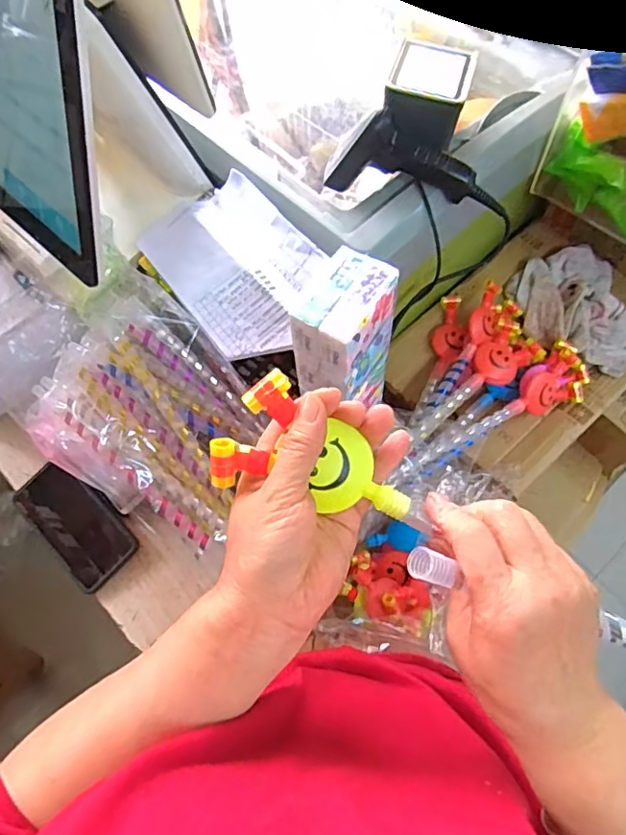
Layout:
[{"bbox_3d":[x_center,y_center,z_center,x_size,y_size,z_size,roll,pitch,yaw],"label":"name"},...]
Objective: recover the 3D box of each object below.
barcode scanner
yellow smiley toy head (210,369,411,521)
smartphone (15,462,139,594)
[{"bbox_3d":[0.096,-0.312,0.574,0.166,0.080,0.153,-6,67,-1],"label":"barcode scanner"},{"bbox_3d":[-0.004,0.033,0.320,0.111,0.023,0.070,40,92,-5],"label":"yellow smiley toy head"},{"bbox_3d":[-0.258,0.111,0.593,0.072,0.012,0.149,-42,72,-15],"label":"smartphone"}]

